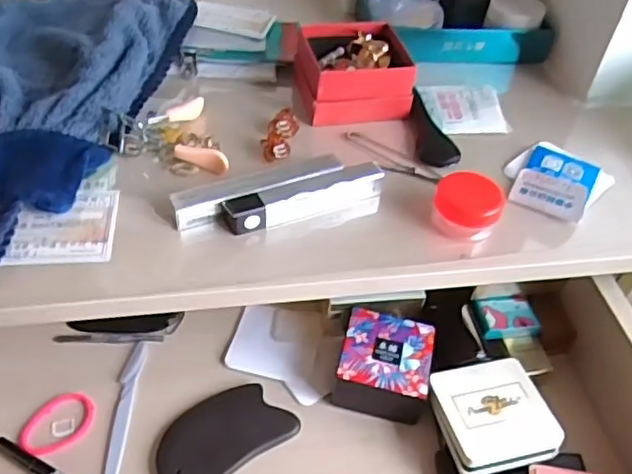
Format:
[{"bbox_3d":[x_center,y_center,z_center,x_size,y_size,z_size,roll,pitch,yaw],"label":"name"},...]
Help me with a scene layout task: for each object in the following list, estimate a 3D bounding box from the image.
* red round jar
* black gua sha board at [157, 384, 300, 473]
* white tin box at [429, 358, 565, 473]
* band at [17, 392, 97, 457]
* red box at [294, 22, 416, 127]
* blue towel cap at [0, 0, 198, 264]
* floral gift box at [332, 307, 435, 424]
[{"bbox_3d":[0.110,-0.023,0.463,0.048,0.030,0.042,20,46,12],"label":"red round jar"},{"bbox_3d":[-0.069,0.143,0.465,0.098,0.005,0.061,-27,54,-29],"label":"black gua sha board"},{"bbox_3d":[0.129,0.130,0.471,0.081,0.023,0.079,-7,47,-13],"label":"white tin box"},{"bbox_3d":[-0.190,0.136,0.468,0.044,0.004,0.056,22,47,14],"label":"band"},{"bbox_3d":[0.030,-0.147,0.560,0.093,0.044,0.088,-6,46,-12],"label":"red box"},{"bbox_3d":[-0.188,-0.129,0.527,0.206,0.042,0.347,-10,47,-16],"label":"blue towel cap"},{"bbox_3d":[0.054,0.100,0.503,0.069,0.040,0.069,12,45,5],"label":"floral gift box"}]

